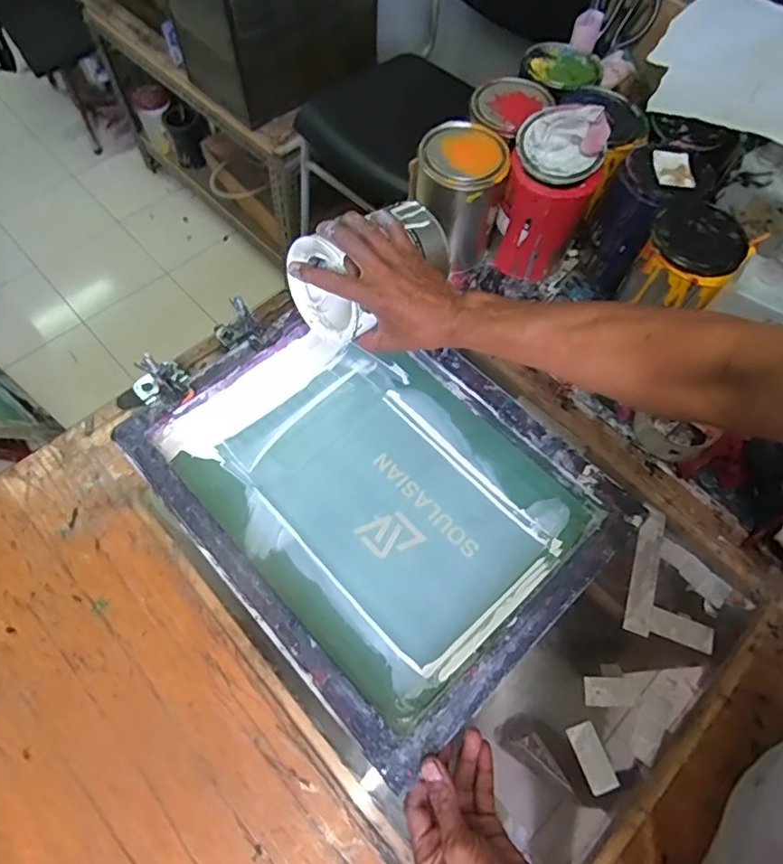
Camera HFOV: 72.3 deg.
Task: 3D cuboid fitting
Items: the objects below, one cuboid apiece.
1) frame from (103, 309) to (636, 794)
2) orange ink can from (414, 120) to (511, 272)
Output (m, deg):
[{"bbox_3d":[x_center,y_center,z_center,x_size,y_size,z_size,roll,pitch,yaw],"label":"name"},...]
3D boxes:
[{"bbox_3d":[-0.019,0.052,0.577,0.341,0.047,0.438,-41,73,-19],"label":"frame"},{"bbox_3d":[0.084,-0.303,0.703,0.100,0.158,0.103,1,64,-2],"label":"orange ink can"}]

